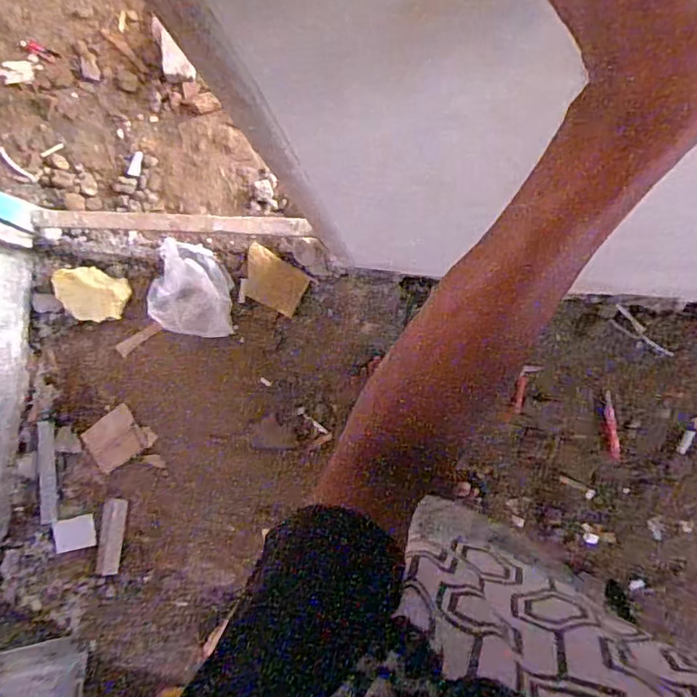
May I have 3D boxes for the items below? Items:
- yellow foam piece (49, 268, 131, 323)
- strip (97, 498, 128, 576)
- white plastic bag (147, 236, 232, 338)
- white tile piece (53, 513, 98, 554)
[{"bbox_3d":[-0.661,-0.139,1.438,0.171,0.086,0.135,20,91,6],"label":"yellow foam piece"},{"bbox_3d":[-0.606,0.480,1.431,0.055,0.019,0.190,8,89,-1],"label":"strip"},{"bbox_3d":[-0.404,-0.149,1.447,0.205,0.071,0.230,8,89,6],"label":"white plastic bag"},{"bbox_3d":[-0.692,0.469,1.424,0.091,0.015,0.079,-8,85,-26],"label":"white tile piece"}]

